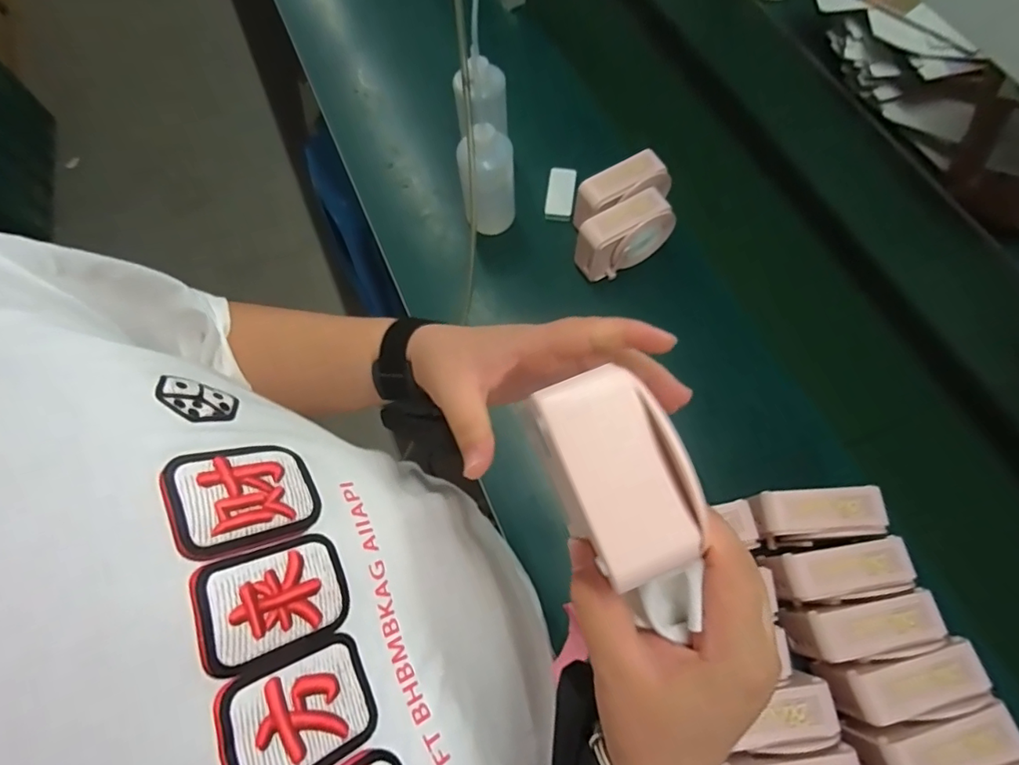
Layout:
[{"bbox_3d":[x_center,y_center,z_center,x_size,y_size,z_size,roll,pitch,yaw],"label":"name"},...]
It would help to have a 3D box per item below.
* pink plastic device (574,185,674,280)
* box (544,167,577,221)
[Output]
[{"bbox_3d":[0.154,-0.198,0.734,0.136,0.095,0.069,-34,72,-12],"label":"pink plastic device"},{"bbox_3d":[0.081,-0.296,0.822,0.040,0.022,0.090,8,68,4],"label":"box"}]

